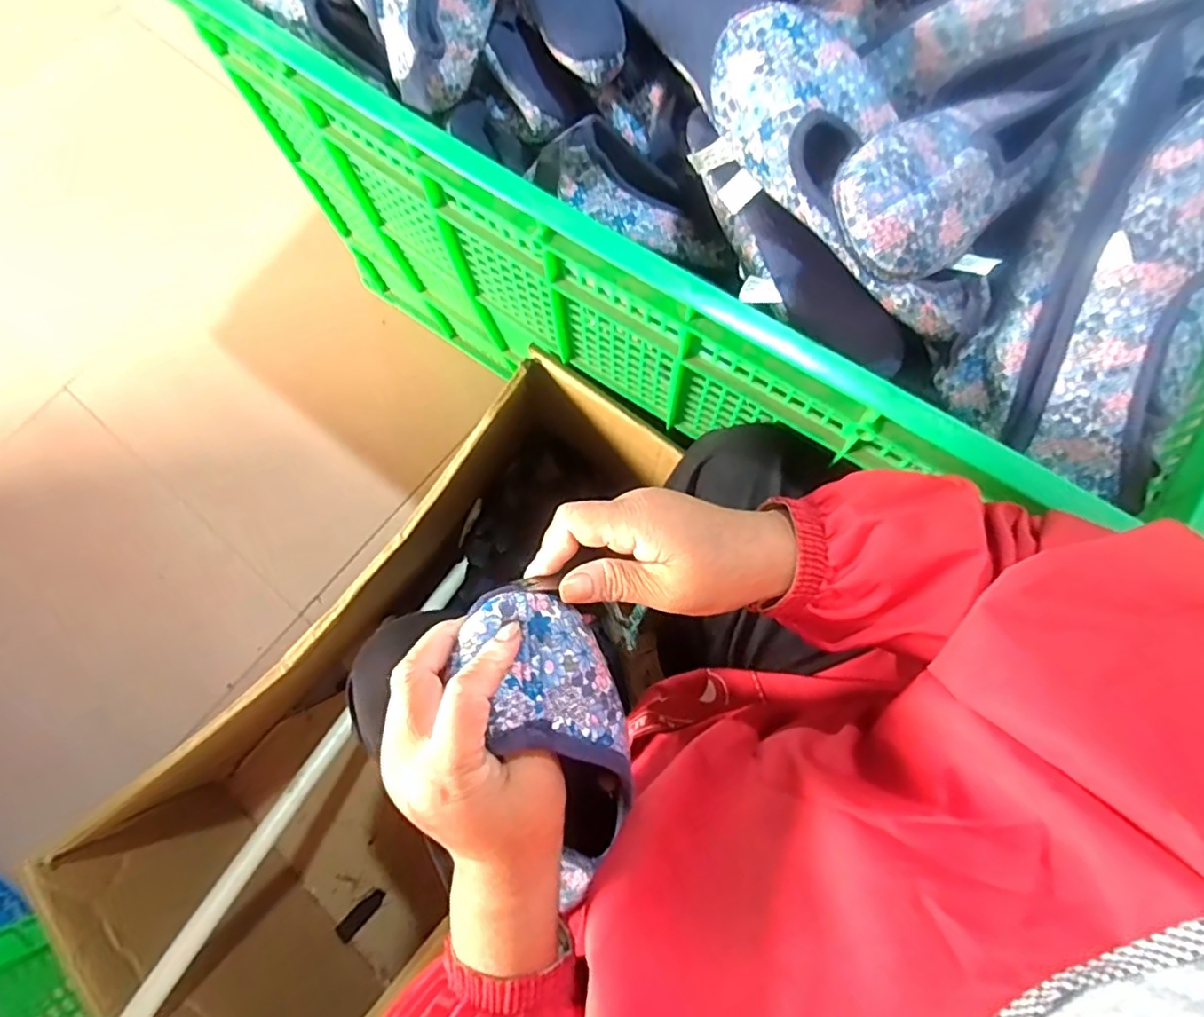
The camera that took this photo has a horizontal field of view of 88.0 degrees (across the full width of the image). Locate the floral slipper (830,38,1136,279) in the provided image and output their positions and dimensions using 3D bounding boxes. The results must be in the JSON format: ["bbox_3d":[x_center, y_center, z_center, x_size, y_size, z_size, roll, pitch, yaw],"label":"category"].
[{"bbox_3d":[0.252,-0.242,0.406,0.253,0.056,0.083,-41,78,-8],"label":"floral slipper"}]

